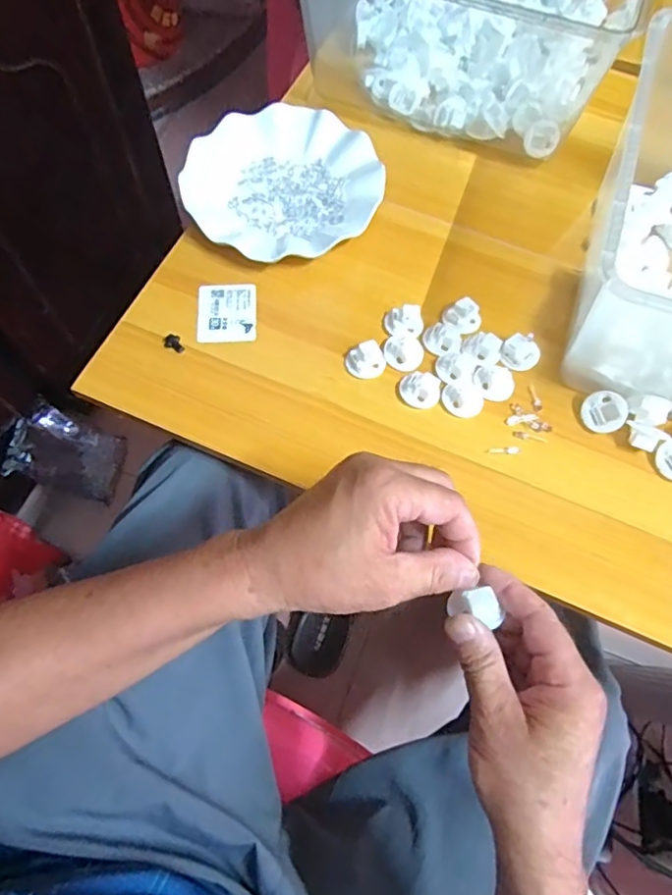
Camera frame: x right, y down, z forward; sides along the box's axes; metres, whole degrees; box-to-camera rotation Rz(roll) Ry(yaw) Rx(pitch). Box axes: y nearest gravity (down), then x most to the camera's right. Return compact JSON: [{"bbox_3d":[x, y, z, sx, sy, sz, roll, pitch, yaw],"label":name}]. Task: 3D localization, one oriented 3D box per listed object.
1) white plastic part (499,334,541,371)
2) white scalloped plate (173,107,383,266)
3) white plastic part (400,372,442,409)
[{"bbox_3d":[0.155,-0.080,0.475,0.031,0.017,0.027,25,68,9],"label":"white plastic part"},{"bbox_3d":[-0.050,-0.249,0.540,0.180,0.026,0.173,1,67,-2],"label":"white scalloped plate"},{"bbox_3d":[0.069,-0.047,0.463,0.033,0.011,0.027,19,67,6],"label":"white plastic part"}]

